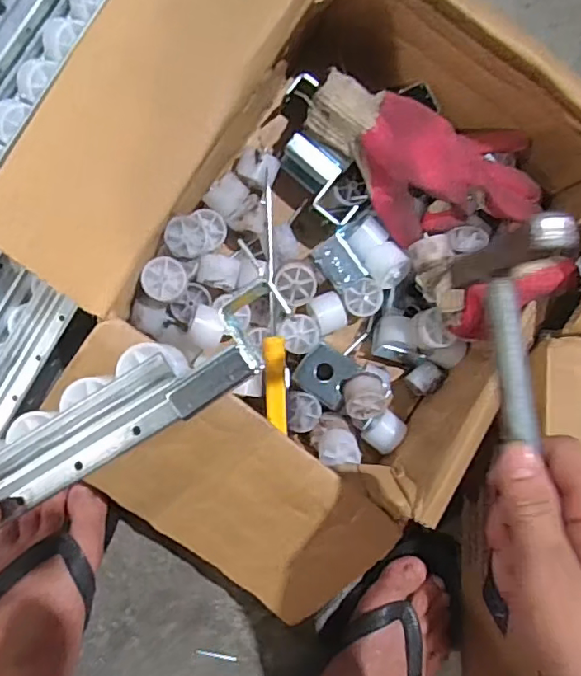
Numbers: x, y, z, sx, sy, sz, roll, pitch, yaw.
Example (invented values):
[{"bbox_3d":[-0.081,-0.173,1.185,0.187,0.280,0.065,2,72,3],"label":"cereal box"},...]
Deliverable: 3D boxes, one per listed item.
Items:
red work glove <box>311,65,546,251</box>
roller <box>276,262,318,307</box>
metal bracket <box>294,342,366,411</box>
[{"bbox_3d":[0.111,-0.142,0.457,0.204,0.054,0.116,17,87,-9],"label":"red work glove"},{"bbox_3d":[0.005,-0.044,0.453,0.032,0.021,0.035,0,90,-9],"label":"roller"},{"bbox_3d":[0.032,0.032,0.473,0.047,0.004,0.045,33,87,18],"label":"metal bracket"}]

